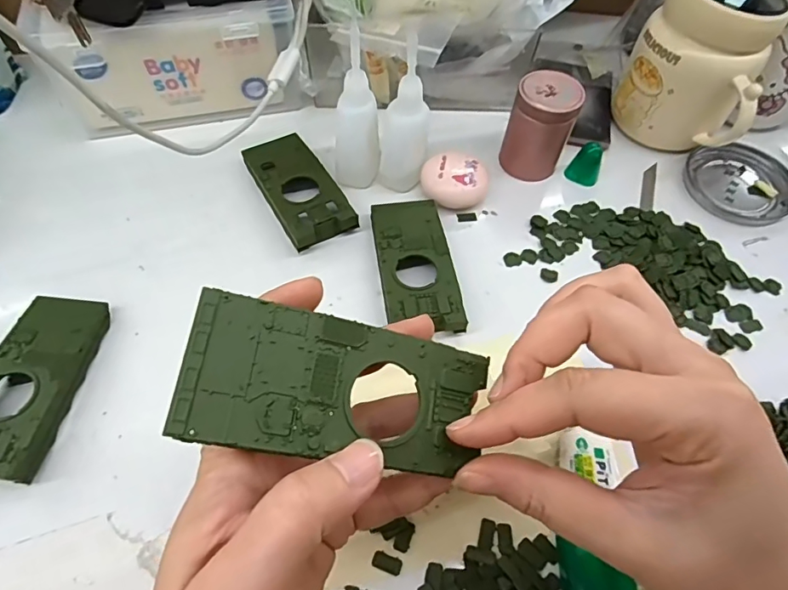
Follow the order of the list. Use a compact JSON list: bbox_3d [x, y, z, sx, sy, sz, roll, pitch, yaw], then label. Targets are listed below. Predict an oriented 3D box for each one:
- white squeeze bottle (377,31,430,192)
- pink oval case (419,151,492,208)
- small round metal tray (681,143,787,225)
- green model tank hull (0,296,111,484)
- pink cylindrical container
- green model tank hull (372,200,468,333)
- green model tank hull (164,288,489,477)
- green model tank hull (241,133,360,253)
[{"bbox_3d":[0.008,-0.117,0.332,0.034,0.103,0.031,1,59,-2],"label":"white squeeze bottle"},{"bbox_3d":[0.044,-0.081,0.361,0.047,0.024,0.039,11,59,5],"label":"pink oval case"},{"bbox_3d":[0.266,-0.086,0.384,0.076,0.013,0.076,1,59,-2],"label":"small round metal tray"},{"bbox_3d":[-0.198,0.048,0.276,0.050,0.021,0.103,6,59,1],"label":"green model tank hull"},{"bbox_3d":[0.105,-0.122,0.362,0.043,0.067,0.037,19,60,9],"label":"pink cylindrical container"},{"bbox_3d":[0.014,-0.022,0.324,0.047,0.020,0.105,-8,59,-7],"label":"green model tank hull"},{"bbox_3d":[-0.015,0.030,0.164,0.101,0.013,0.045,11,56,-22],"label":"green model tank hull"},{"bbox_3d":[-0.070,-0.078,0.357,0.047,0.019,0.105,-26,63,-17],"label":"green model tank hull"}]

